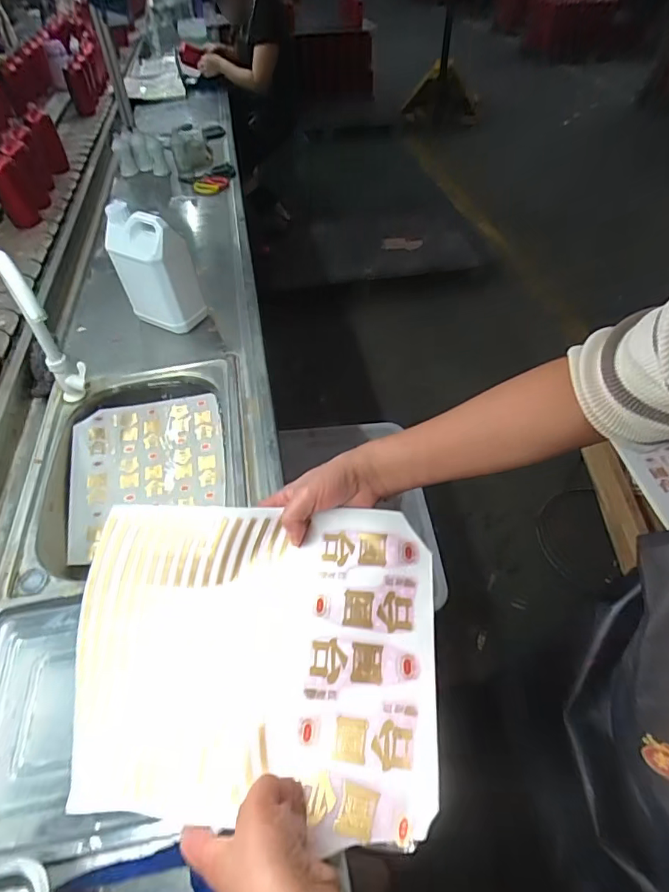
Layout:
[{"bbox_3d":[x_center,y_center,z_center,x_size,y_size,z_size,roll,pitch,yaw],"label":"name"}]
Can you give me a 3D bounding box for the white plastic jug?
[{"bbox_3d":[-0.361,-0.353,0.995,0.161,0.228,0.101,22,55,18],"label":"white plastic jug"}]

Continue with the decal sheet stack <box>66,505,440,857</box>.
[{"bbox_3d":[-0.082,0.179,0.424,0.332,0.091,0.240,2,48,4],"label":"decal sheet stack"}]

